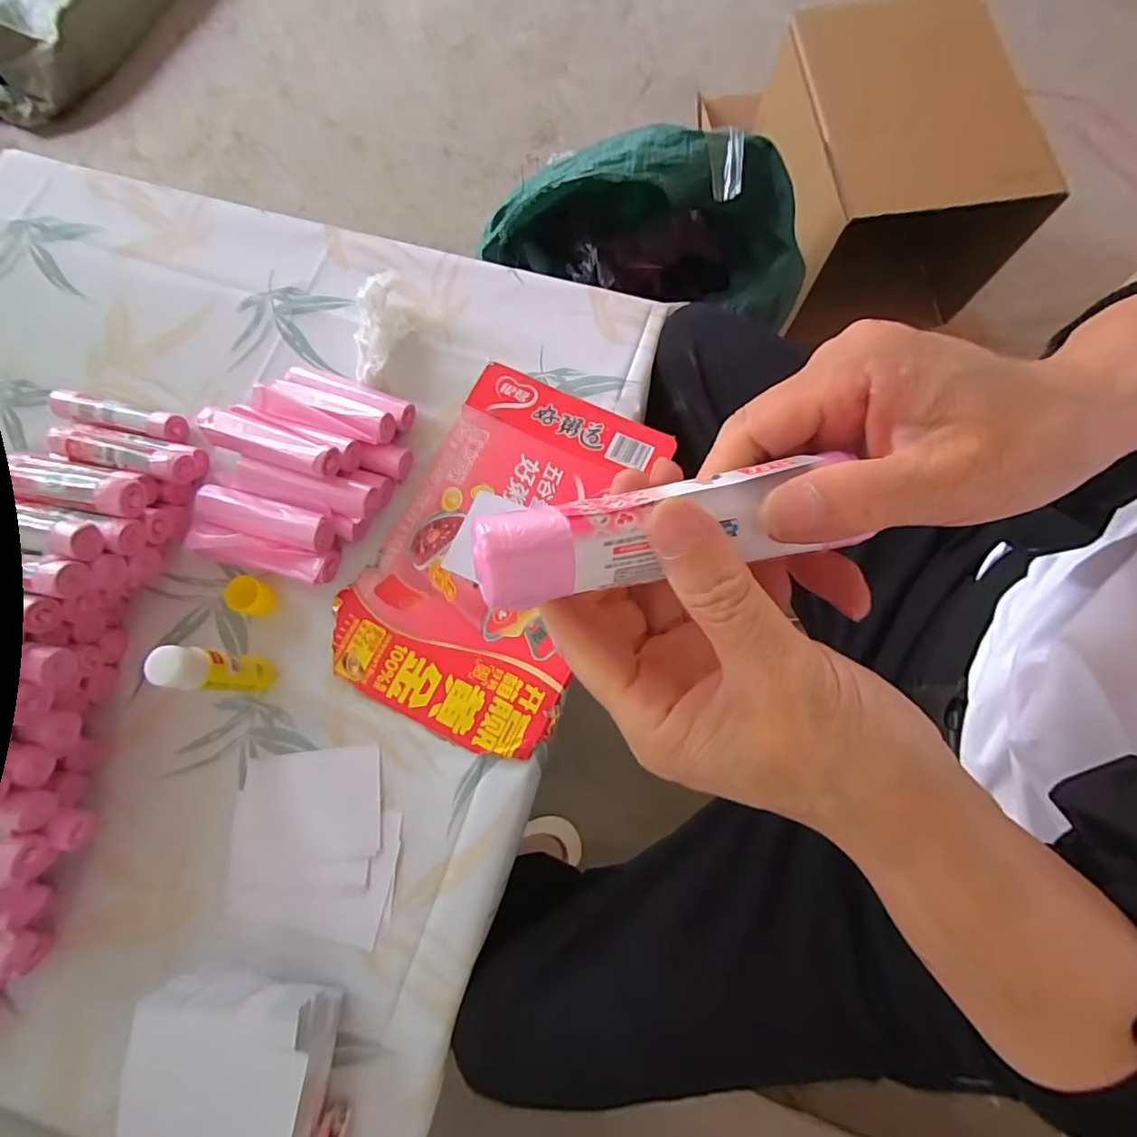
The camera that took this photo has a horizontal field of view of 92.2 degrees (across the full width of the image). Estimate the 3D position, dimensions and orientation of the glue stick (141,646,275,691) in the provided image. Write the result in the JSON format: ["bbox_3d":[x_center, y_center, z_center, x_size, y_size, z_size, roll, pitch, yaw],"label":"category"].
[{"bbox_3d":[-0.268,0.078,0.419,0.033,0.103,0.029,1,76,1],"label":"glue stick"}]

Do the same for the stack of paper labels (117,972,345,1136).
[{"bbox_3d":[-0.230,0.343,0.375,0.123,0.060,0.102,4,76,2],"label":"stack of paper labels"}]

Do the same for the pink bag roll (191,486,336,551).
[{"bbox_3d":[-0.264,-0.041,0.481,0.122,0.035,0.032,16,77,5],"label":"pink bag roll"}]

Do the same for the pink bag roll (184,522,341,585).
[{"bbox_3d":[-0.268,-0.013,0.478,0.124,0.040,0.032,12,77,4],"label":"pink bag roll"}]

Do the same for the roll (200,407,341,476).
[{"bbox_3d":[-0.249,-0.104,0.451,0.115,0.019,0.028,17,78,6],"label":"roll"}]

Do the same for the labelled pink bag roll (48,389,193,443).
[{"bbox_3d":[-0.425,-0.142,0.519,0.132,0.024,0.025,12,77,4],"label":"labelled pink bag roll"}]

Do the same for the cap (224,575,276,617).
[{"bbox_3d":[-0.277,0.024,0.477,0.026,0.032,0.029,17,77,5],"label":"cap"}]

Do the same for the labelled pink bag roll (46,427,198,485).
[{"bbox_3d":[-0.391,-0.103,0.483,0.124,0.030,0.036,12,77,4],"label":"labelled pink bag roll"}]

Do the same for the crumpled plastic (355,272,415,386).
[{"bbox_3d":[-0.180,-0.231,0.524,0.052,0.043,0.107,1,76,1],"label":"crumpled plastic"}]

